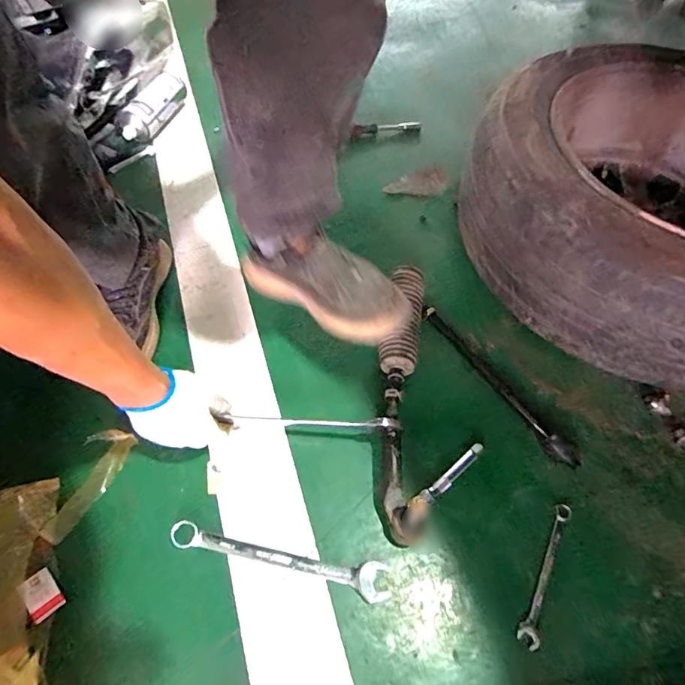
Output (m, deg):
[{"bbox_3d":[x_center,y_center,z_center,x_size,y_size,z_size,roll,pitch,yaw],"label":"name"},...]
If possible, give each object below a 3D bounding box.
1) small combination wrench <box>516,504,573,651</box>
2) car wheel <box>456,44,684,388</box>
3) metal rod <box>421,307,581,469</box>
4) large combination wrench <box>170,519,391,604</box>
[{"bbox_3d":[0.237,0.264,0.519,0.023,0.004,0.165,25,61,13],"label":"small combination wrench"},{"bbox_3d":[0.479,-0.201,0.685,0.515,0.184,0.538,2,58,-2],"label":"car wheel"},{"bbox_3d":[0.218,0.054,0.640,0.031,0.021,0.294,-30,64,-19],"label":"metal rod"},{"bbox_3d":[-0.074,0.248,0.517,0.254,0.010,0.037,12,59,5],"label":"large combination wrench"}]

